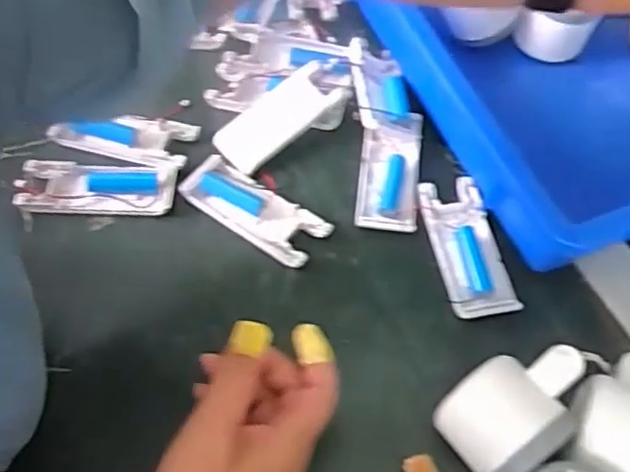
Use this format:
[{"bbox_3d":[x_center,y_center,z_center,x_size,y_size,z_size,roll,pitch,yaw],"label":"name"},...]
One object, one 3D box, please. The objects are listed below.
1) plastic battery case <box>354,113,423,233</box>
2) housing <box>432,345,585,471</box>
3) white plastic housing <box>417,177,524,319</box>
[{"bbox_3d":[0.054,-0.049,0.486,0.043,0.020,0.100,6,59,3],"label":"plastic battery case"},{"bbox_3d":[0.110,0.098,0.372,0.075,0.064,0.057,-33,65,-19],"label":"housing"},{"bbox_3d":[0.104,0.007,0.457,0.043,0.012,0.103,-10,59,-6],"label":"white plastic housing"}]

